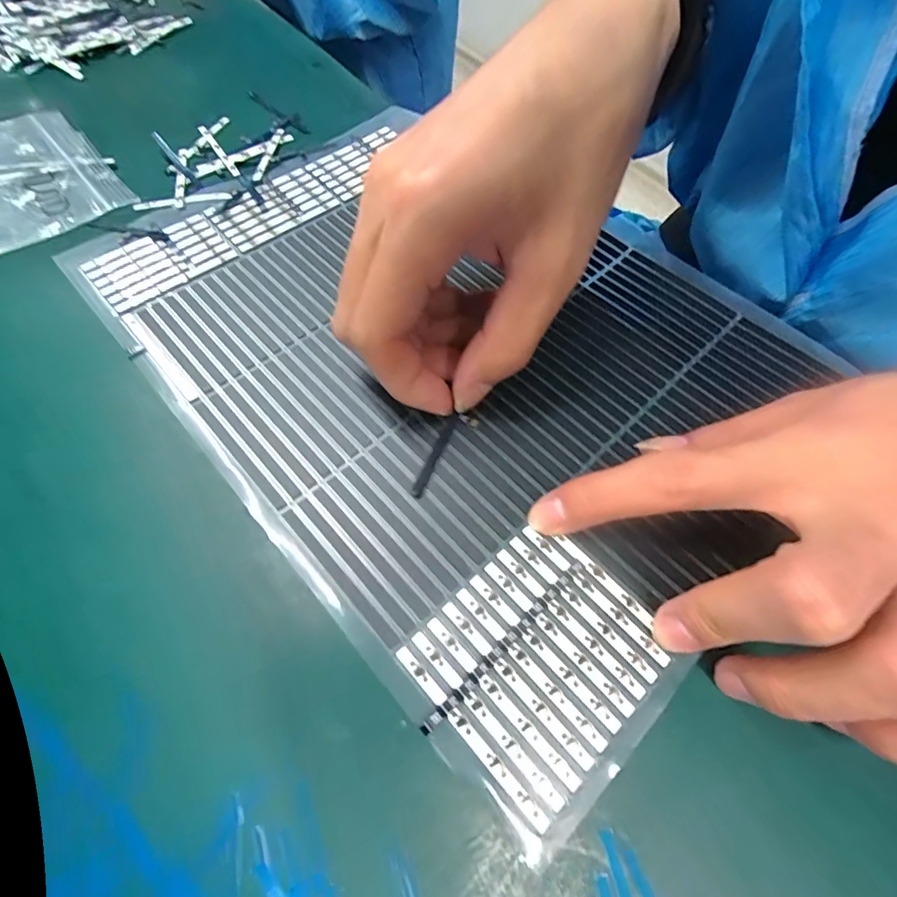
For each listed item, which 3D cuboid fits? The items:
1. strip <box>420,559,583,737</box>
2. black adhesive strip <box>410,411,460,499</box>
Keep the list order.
[{"bbox_3d":[0.019,0.061,0.148,0.072,0.004,0.004,-40,69,-17],"label":"strip"},{"bbox_3d":[-0.005,0.002,0.182,0.004,0.004,0.038,23,62,9],"label":"black adhesive strip"}]

